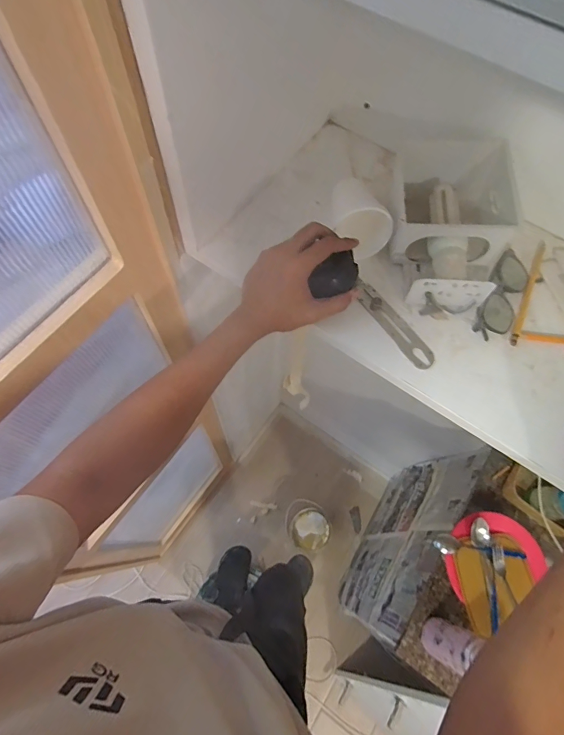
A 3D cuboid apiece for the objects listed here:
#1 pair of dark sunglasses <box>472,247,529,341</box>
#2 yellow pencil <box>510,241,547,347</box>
[{"bbox_3d":[0.285,-0.096,0.514,0.045,0.024,0.140,28,68,9],"label":"pair of dark sunglasses"},{"bbox_3d":[0.323,-0.100,0.522,0.012,0.011,0.169,26,68,8],"label":"yellow pencil"}]

